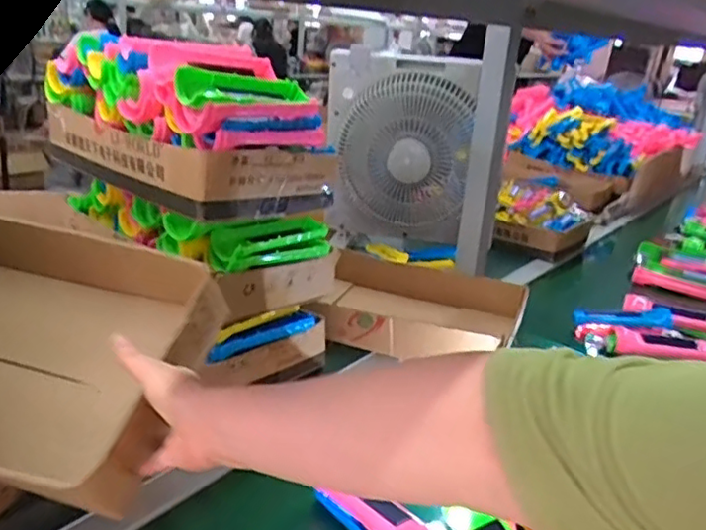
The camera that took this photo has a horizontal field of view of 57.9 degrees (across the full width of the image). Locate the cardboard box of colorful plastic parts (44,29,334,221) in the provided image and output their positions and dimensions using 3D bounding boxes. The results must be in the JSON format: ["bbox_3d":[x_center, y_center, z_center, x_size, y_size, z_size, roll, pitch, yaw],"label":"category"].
[{"bbox_3d":[-0.225,-0.186,0.832,0.361,0.166,0.213,20,26,37],"label":"cardboard box of colorful plastic parts"}]

